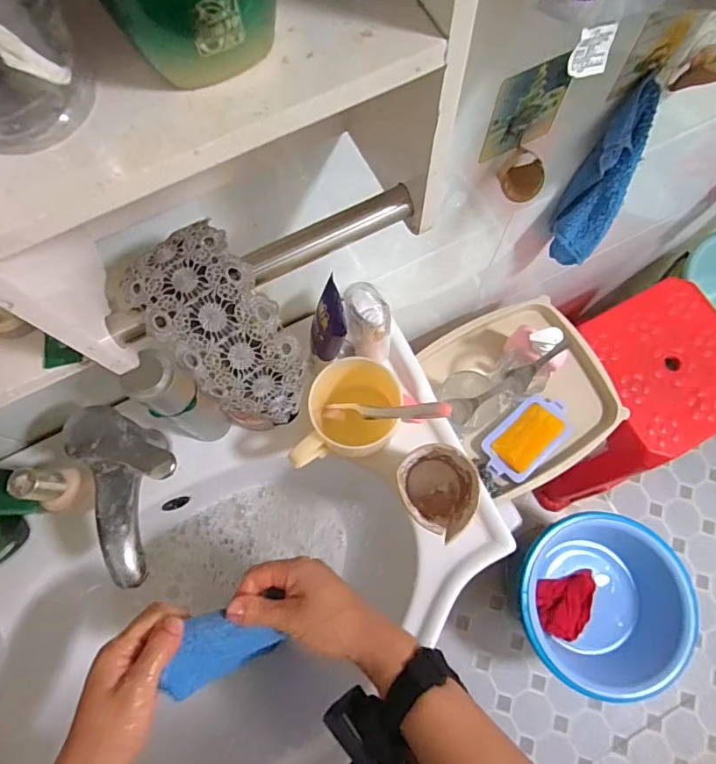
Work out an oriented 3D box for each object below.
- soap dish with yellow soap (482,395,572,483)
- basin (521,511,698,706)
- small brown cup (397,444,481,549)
[{"bbox_3d":[0.250,0.081,0.724,0.149,0.034,0.078,-43,77,-10],"label":"soap dish with yellow soap"},{"bbox_3d":[0.478,0.452,0.992,0.315,0.149,0.289,0,74,1],"label":"basin"},{"bbox_3d":[0.072,0.102,0.466,0.073,0.081,0.066,41,79,12],"label":"small brown cup"}]

